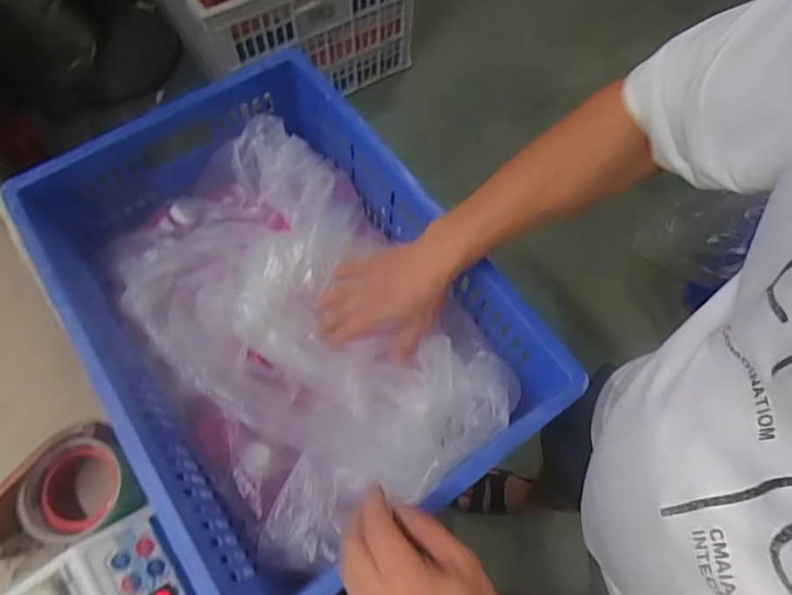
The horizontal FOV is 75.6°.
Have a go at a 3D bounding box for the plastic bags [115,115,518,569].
[{"bbox_3d":[-0.114,0.015,0.551,0.286,0.110,0.438,-34,70,-15],"label":"plastic bags"}]

